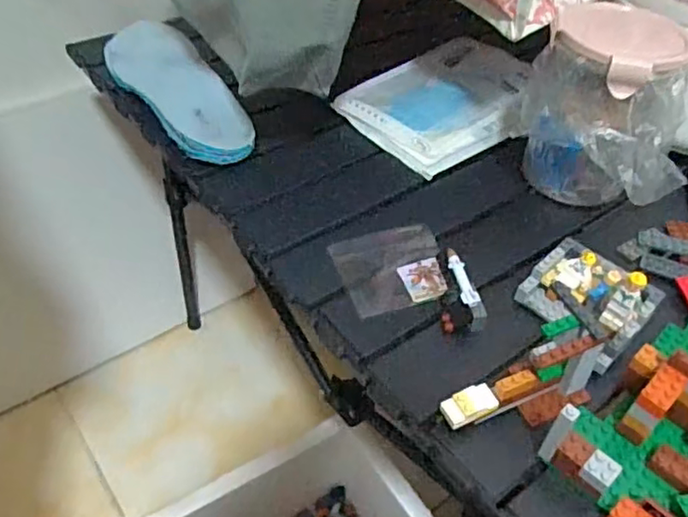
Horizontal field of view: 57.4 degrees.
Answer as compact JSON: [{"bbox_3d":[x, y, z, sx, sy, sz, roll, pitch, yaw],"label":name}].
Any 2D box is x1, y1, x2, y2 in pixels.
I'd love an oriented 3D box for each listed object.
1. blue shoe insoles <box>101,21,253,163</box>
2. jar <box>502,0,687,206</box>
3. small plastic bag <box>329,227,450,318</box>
[{"bbox_3d":[-0.173,-0.172,0.636,0.087,0.021,0.271,-20,49,-22],"label":"blue shoe insoles"},{"bbox_3d":[0.216,-0.117,0.514,0.127,0.123,0.118,2,44,-1],"label":"jar"},{"bbox_3d":[0.038,0.005,0.482,0.081,0.005,0.076,-13,46,-15],"label":"small plastic bag"}]

